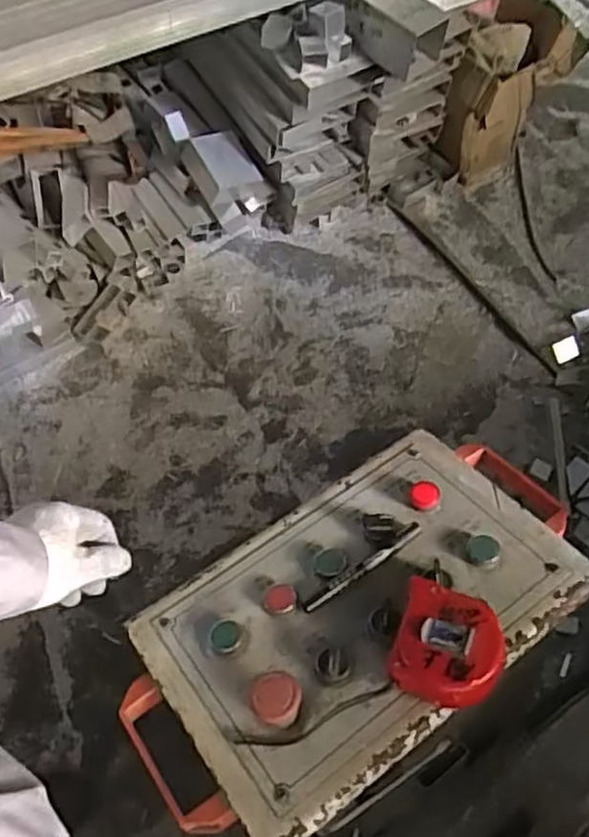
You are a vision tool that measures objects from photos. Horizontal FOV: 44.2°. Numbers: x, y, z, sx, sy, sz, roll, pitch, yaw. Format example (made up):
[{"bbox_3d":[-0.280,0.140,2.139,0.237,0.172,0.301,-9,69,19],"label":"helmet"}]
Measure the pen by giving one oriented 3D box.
[{"bbox_3d":[0.064,0.133,0.651,0.132,0.011,0.012,-32,71,-17],"label":"pen"}]

